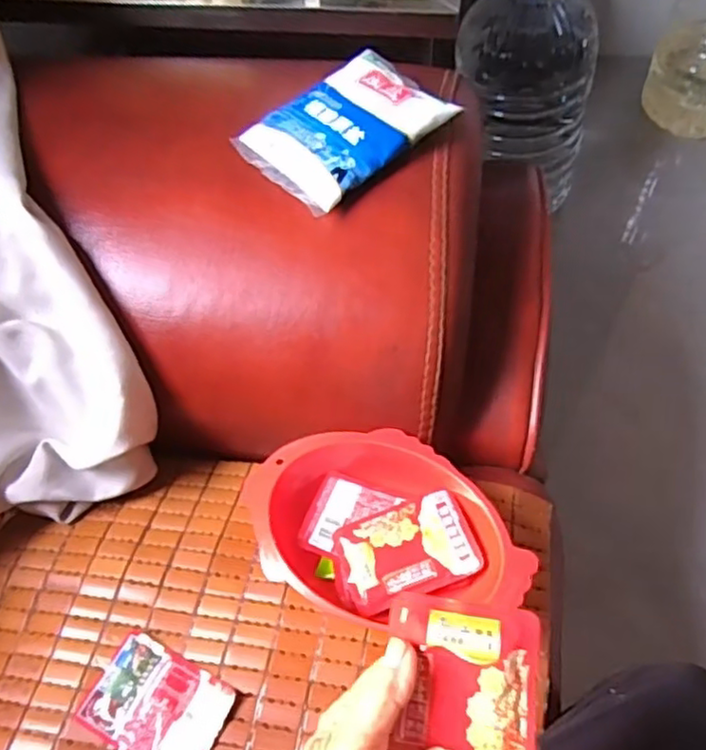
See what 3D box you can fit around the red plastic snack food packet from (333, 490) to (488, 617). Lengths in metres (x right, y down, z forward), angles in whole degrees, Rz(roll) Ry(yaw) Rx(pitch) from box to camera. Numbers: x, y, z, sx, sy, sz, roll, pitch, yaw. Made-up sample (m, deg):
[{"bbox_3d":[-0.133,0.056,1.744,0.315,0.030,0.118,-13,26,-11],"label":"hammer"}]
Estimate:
[{"bbox_3d":[0.039,0.134,0.508,0.107,0.015,0.070,-17,58,-7],"label":"red plastic snack food packet"}]

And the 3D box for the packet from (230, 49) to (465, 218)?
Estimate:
[{"bbox_3d":[-0.007,-0.213,0.564,0.157,0.021,0.113,-37,62,-18],"label":"packet"}]

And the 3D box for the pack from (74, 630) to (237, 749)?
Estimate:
[{"bbox_3d":[-0.143,0.240,0.480,0.100,0.008,0.070,23,61,18],"label":"pack"}]

